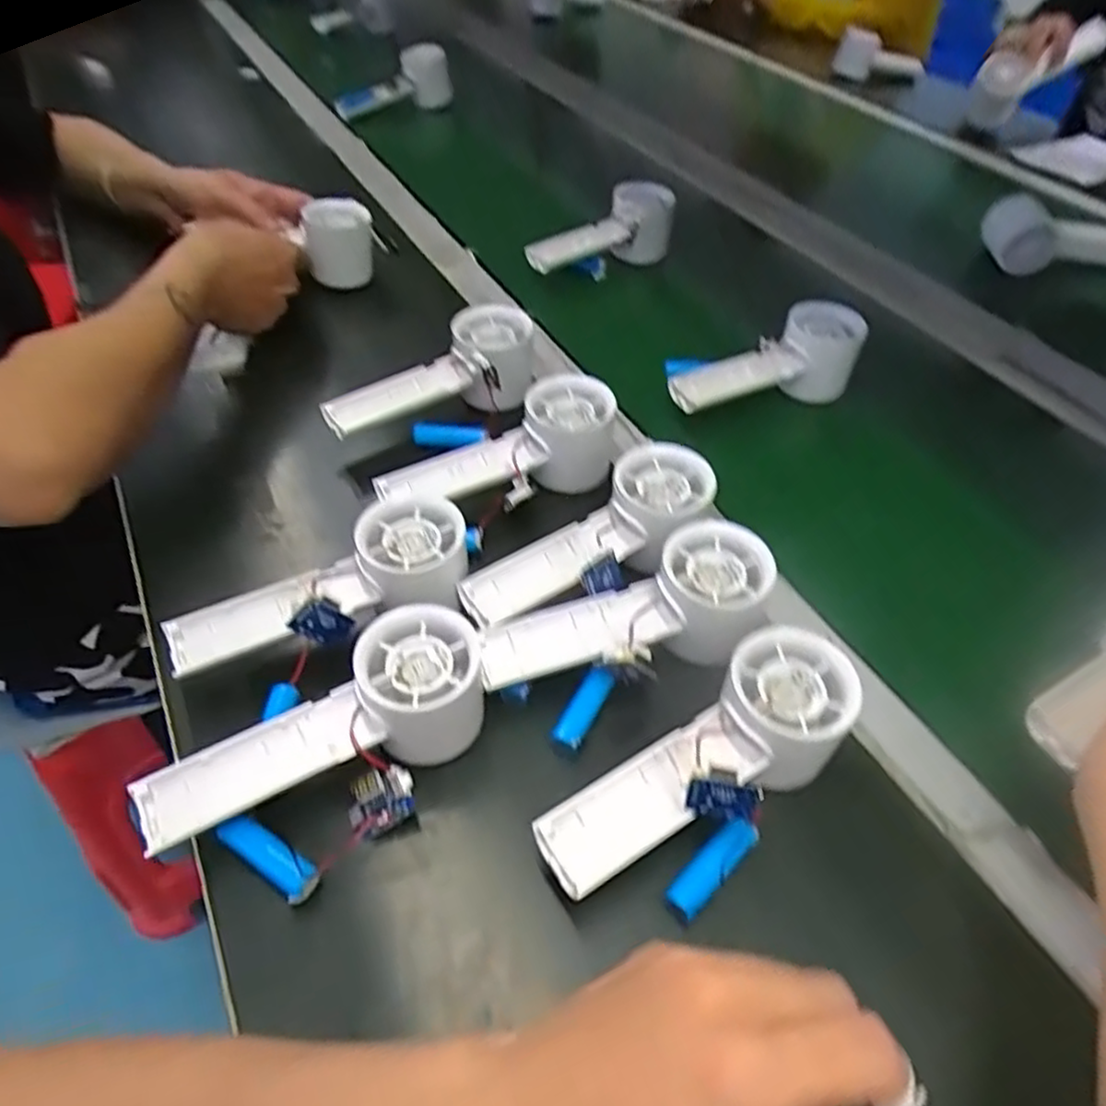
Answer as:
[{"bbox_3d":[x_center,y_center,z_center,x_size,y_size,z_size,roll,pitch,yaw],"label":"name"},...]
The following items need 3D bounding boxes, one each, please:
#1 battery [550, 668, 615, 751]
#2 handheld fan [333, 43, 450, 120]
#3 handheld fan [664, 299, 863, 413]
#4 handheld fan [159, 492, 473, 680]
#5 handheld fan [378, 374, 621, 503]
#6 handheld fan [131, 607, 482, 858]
[{"bbox_3d":[0.016,0.078,0.368,0.014,0.014,0.050,23,52,18],"label":"battery"},{"bbox_3d":[-0.231,-0.688,1.079,0.074,0.083,0.214,25,52,20],"label":"handheld fan"},{"bbox_3d":[0.159,-0.146,0.558,0.156,0.061,0.047,-15,50,-14],"label":"handheld fan"},{"bbox_3d":[-0.121,0.020,0.387,0.160,0.042,0.064,-25,52,-5],"label":"handheld fan"},{"bbox_3d":[-0.036,-0.063,0.475,0.154,0.065,0.053,-13,50,-13],"label":"handheld fan"},{"bbox_3d":[-0.102,0.086,0.331,0.156,0.049,0.055,-28,54,-24],"label":"handheld fan"}]

